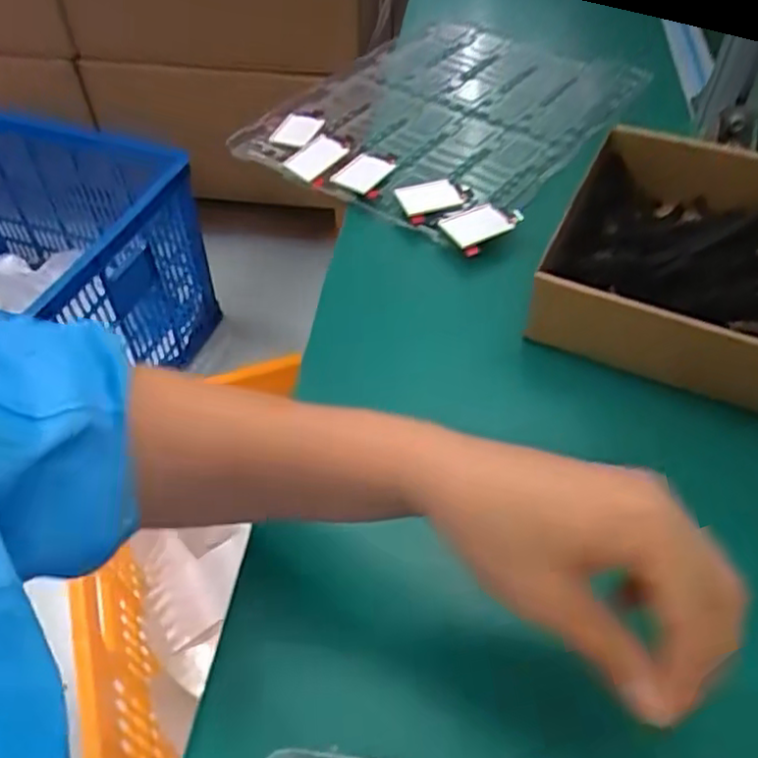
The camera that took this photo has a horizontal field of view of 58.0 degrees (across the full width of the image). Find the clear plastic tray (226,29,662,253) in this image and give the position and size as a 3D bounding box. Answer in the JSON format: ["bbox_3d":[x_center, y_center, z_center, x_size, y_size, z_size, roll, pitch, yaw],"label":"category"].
[{"bbox_3d":[0.052,-0.240,0.620,0.252,0.038,0.299,34,58,26],"label":"clear plastic tray"}]

